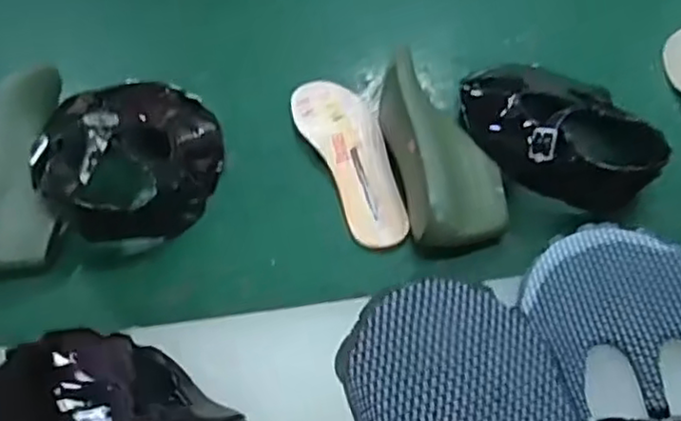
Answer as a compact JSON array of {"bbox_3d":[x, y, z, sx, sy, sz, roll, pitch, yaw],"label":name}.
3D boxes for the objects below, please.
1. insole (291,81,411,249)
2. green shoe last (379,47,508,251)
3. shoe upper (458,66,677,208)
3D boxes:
[{"bbox_3d":[0.010,-0.049,0.582,0.062,0.017,0.183,-16,55,-11],"label":"insole"},{"bbox_3d":[0.077,-0.047,0.545,0.079,0.049,0.166,-17,67,-11],"label":"green shoe last"},{"bbox_3d":[0.164,-0.062,0.543,0.174,0.067,0.078,32,60,23],"label":"shoe upper"}]

